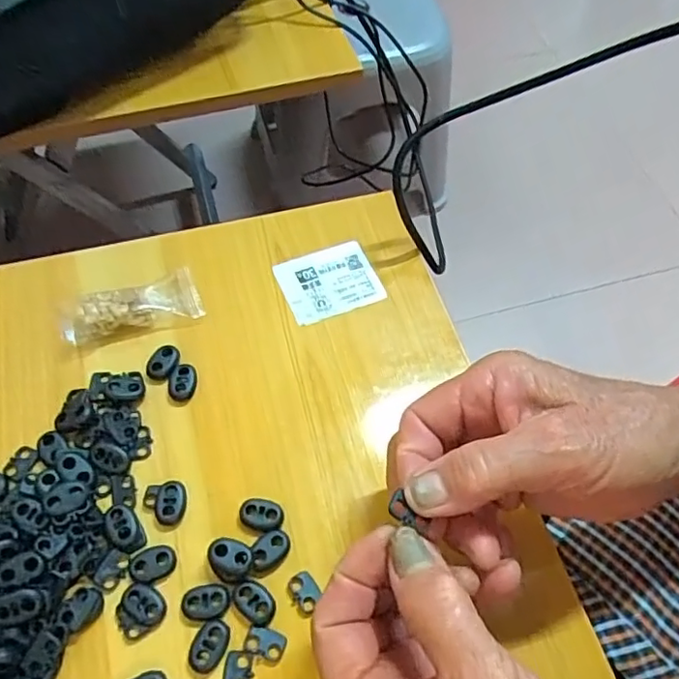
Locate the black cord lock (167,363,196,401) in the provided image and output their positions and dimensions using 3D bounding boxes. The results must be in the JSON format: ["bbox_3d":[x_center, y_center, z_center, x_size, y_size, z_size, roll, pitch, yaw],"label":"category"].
[{"bbox_3d":[-0.088,0.023,0.340,0.015,0.005,0.021,-5,59,-7],"label":"black cord lock"}]

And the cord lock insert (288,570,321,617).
[{"bbox_3d":[-0.017,0.119,0.287,0.014,0.004,0.018,-31,65,-20],"label":"cord lock insert"}]

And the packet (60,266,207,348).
[{"bbox_3d":[-0.125,-0.021,0.360,0.081,0.015,0.034,-14,60,-12],"label":"packet"}]

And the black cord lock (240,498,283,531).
[{"bbox_3d":[-0.039,0.087,0.303,0.021,0.004,0.014,10,58,3],"label":"black cord lock"}]

